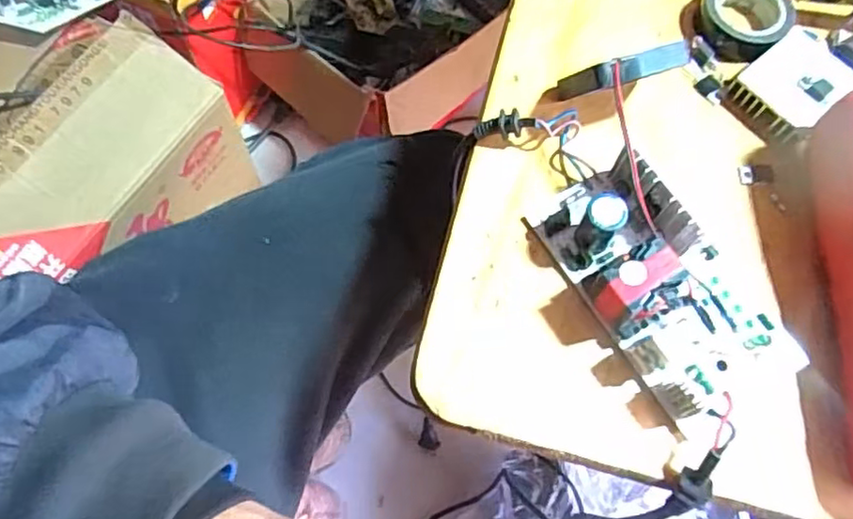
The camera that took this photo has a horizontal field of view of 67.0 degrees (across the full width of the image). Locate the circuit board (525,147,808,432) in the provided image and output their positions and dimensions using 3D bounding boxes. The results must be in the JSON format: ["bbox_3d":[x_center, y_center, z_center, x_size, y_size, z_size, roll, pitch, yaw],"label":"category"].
[{"bbox_3d":[0.109,0.009,0.293,0.069,0.040,0.126,-32,73,-14],"label":"circuit board"}]

